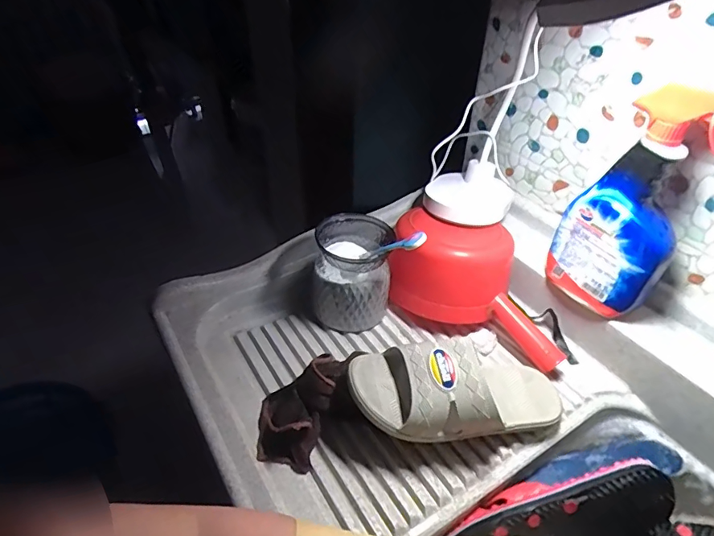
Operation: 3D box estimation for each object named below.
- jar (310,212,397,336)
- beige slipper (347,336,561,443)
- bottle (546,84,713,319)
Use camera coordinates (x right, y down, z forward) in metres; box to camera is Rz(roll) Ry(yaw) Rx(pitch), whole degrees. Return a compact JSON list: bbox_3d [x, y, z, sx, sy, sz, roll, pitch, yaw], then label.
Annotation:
[{"bbox_3d":[-0.002,0.000,0.623,0.099,0.113,0.129,8,43,9],"label":"jar"},{"bbox_3d":[0.119,0.128,0.491,0.250,0.075,0.094,10,39,-19],"label":"beige slipper"},{"bbox_3d":[0.316,-0.071,0.527,0.063,0.275,0.123,-22,46,-33],"label":"bottle"}]

